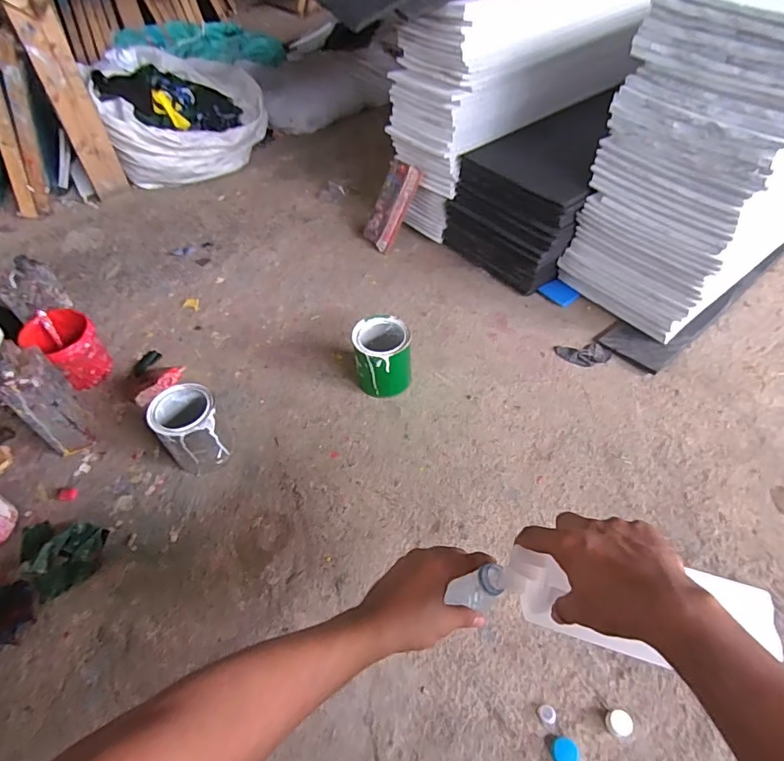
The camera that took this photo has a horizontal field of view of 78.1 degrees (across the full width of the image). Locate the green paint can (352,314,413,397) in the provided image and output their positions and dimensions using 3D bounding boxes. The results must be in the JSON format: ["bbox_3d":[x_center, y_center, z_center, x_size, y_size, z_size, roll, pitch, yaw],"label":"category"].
[{"bbox_3d":[-0.015,-0.043,0.960,0.107,0.128,0.119,-2,49,1],"label":"green paint can"}]

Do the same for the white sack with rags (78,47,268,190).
[{"bbox_3d":[-0.644,-0.830,1.528,0.464,0.299,0.304,-9,49,-5],"label":"white sack with rags"}]

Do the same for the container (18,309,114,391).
[{"bbox_3d":[-0.656,-0.057,0.997,0.125,0.135,0.135,-35,56,-25],"label":"container"}]

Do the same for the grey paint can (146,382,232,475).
[{"bbox_3d":[-0.354,0.088,0.861,0.106,0.130,0.106,-1,49,2],"label":"grey paint can"}]

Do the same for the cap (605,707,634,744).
[{"bbox_3d":[0.286,0.434,0.608,0.029,0.019,0.032,1,49,4],"label":"cap"}]

